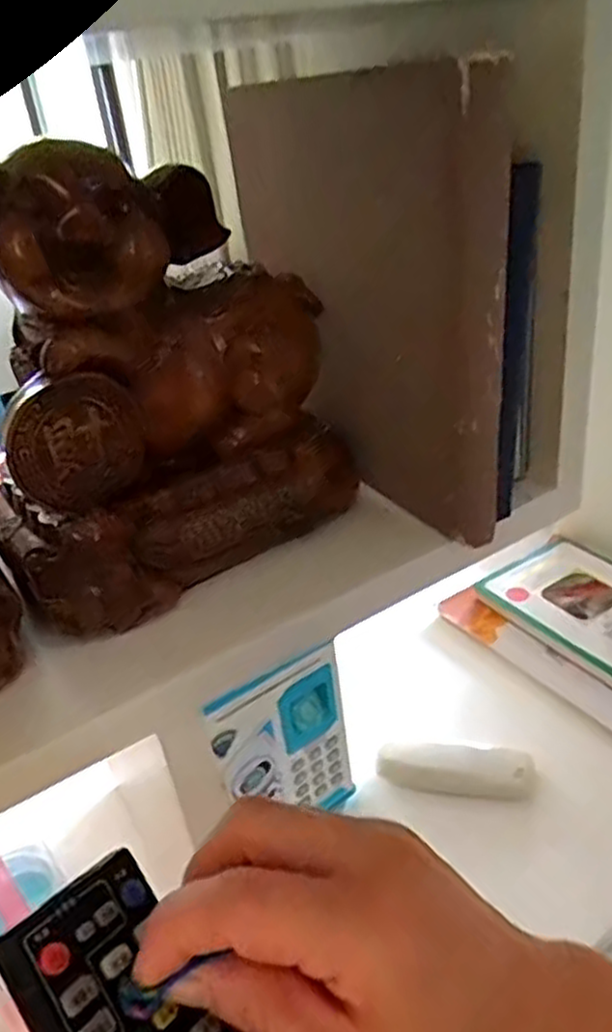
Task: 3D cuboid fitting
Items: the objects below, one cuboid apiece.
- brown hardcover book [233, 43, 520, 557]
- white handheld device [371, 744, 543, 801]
[{"bbox_3d":[0.029,-0.131,0.463,0.018,0.238,0.227,-22,33,-25],"label":"brown hardcover book"},{"bbox_3d":[0.128,0.219,0.647,0.129,0.040,0.032,-1,31,11],"label":"white handheld device"}]

